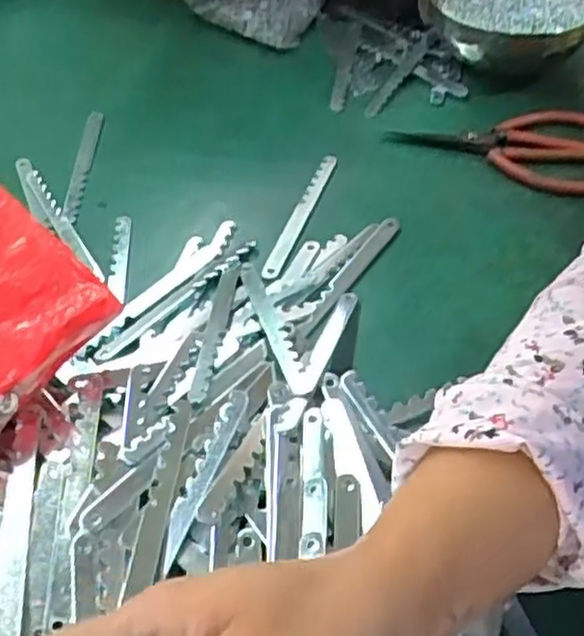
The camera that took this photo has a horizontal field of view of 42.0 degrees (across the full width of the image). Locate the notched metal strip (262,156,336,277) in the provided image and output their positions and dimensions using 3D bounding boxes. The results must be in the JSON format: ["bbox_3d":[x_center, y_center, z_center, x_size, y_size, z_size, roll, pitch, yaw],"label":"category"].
[{"bbox_3d":[0.007,-0.080,0.586,0.014,0.004,0.138,15,56,19],"label":"notched metal strip"}]

